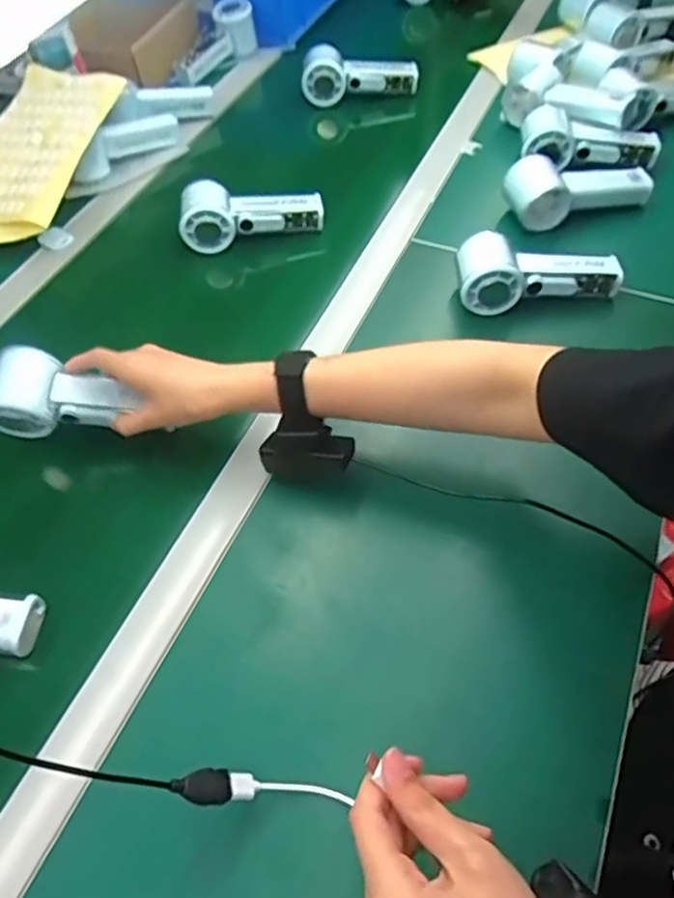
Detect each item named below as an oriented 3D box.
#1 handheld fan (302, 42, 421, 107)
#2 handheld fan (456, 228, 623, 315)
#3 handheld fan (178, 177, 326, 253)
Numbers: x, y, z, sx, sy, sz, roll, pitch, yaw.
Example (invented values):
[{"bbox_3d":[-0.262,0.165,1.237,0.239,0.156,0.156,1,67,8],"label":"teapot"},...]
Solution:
[{"bbox_3d":[0.031,-0.505,0.867,0.154,0.065,0.036,-1,55,4],"label":"handheld fan"},{"bbox_3d":[0.193,-0.167,0.606,0.153,0.052,0.053,-3,55,3],"label":"handheld fan"},{"bbox_3d":[-0.090,-0.256,0.698,0.157,0.057,0.051,-5,55,1],"label":"handheld fan"}]

